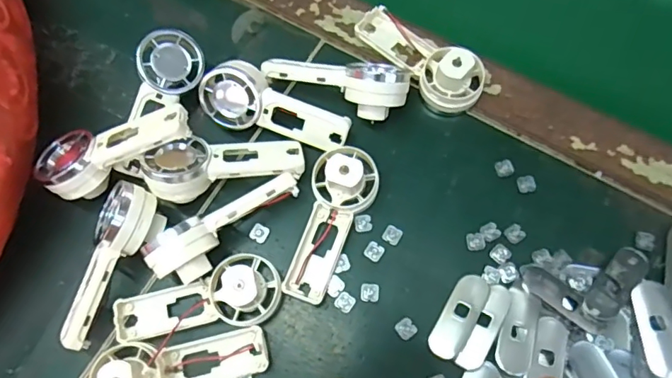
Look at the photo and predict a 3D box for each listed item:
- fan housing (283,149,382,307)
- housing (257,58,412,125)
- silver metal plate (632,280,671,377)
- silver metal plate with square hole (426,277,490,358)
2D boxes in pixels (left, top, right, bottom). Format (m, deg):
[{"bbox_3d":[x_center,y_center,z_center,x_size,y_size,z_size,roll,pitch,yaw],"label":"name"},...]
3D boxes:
[{"bbox_3d":[-0.005,0.019,0.296,0.037,0.020,0.091,20,87,9],"label":"fan housing"},{"bbox_3d":[0.001,-0.068,0.321,0.088,0.032,0.029,23,74,10],"label":"housing"},{"bbox_3d":[0.174,0.075,0.274,0.022,0.008,0.050,-5,71,1],"label":"silver metal plate"},{"bbox_3d":[0.069,0.071,0.286,0.019,0.004,0.049,28,75,11],"label":"silver metal plate with square hole"}]

